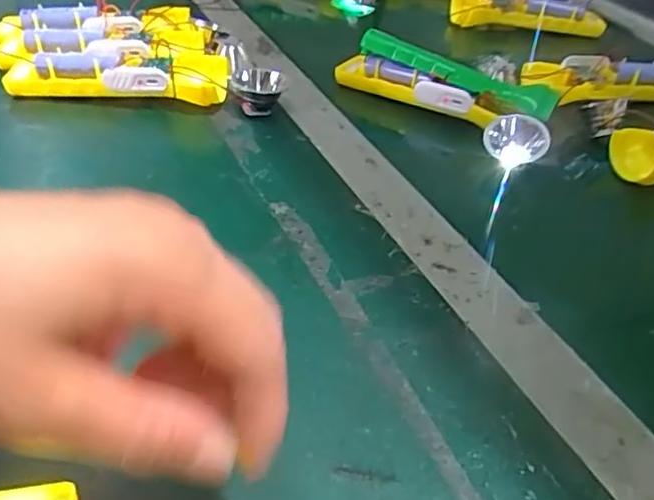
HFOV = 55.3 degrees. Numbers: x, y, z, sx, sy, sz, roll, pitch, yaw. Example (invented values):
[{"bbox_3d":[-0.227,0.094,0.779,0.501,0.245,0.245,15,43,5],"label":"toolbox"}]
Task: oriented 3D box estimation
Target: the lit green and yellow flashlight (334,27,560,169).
[{"bbox_3d":[0.095,-0.137,0.512,0.194,0.042,0.074,28,46,27],"label":"lit green and yellow flashlight"}]

